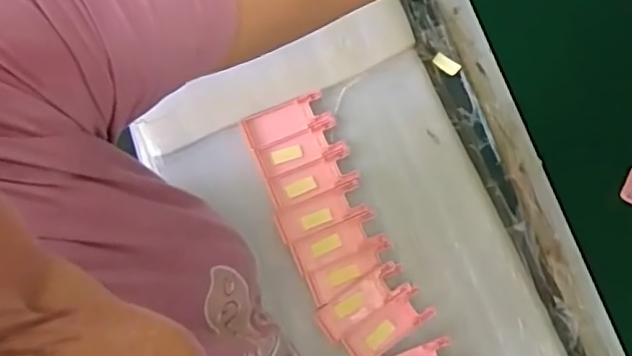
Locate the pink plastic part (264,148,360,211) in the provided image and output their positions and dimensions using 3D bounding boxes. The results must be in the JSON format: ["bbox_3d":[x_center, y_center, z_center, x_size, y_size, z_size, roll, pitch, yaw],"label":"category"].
[{"bbox_3d":[-0.004,0.002,0.700,0.101,0.004,0.041,-22,79,-5],"label":"pink plastic part"}]

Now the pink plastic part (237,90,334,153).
[{"bbox_3d":[-0.036,-0.068,0.704,0.101,0.008,0.041,-22,79,-4],"label":"pink plastic part"}]

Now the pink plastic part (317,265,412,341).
[{"bbox_3d":[0.051,0.138,0.654,0.102,0.009,0.039,-33,80,-7],"label":"pink plastic part"}]

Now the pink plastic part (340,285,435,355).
[{"bbox_3d":[0.077,0.161,0.650,0.100,0.006,0.044,-34,80,-7],"label":"pink plastic part"}]

